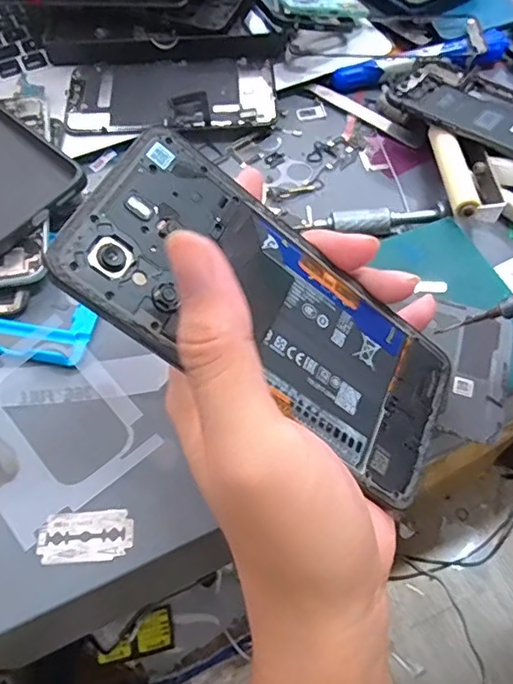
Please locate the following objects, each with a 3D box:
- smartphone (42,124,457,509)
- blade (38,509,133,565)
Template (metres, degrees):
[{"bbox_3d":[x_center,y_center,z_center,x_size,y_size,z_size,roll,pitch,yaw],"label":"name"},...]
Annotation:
[{"bbox_3d":[0.011,-0.008,0.209,0.163,0.004,0.075,35,62,-17],"label":"smartphone"},{"bbox_3d":[-0.077,0.088,0.250,0.042,0.004,0.022,-4,61,-2],"label":"blade"}]

